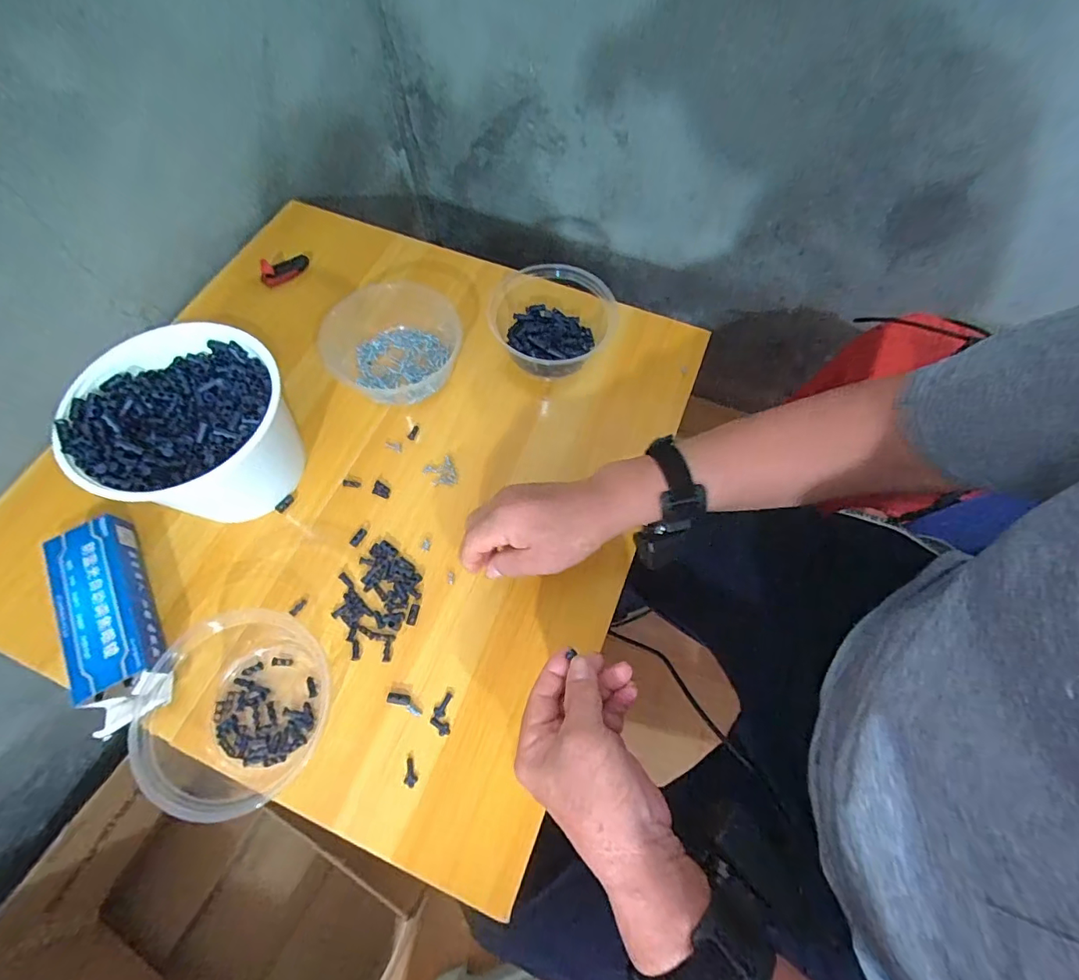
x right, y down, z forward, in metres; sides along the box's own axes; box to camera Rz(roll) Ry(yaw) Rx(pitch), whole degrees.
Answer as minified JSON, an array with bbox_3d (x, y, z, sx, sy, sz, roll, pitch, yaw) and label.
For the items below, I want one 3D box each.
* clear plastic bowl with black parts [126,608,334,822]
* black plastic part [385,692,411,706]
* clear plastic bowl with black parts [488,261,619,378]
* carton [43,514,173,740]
[{"bbox_3d":[-0.244,0.157,0.371,0.144,0.053,0.131,1,64,-1],"label":"clear plastic bowl with black parts"},{"bbox_3d":[-0.116,0.173,0.398,0.019,0.005,0.008,11,65,4],"label":"black plastic part"},{"bbox_3d":[0.007,-0.180,0.530,0.133,0.077,0.153,21,66,8],"label":"clear plastic bowl with black parts"},{"bbox_3d":[-0.359,0.111,0.406,0.058,0.040,0.175,-27,68,-14],"label":"carton"}]

